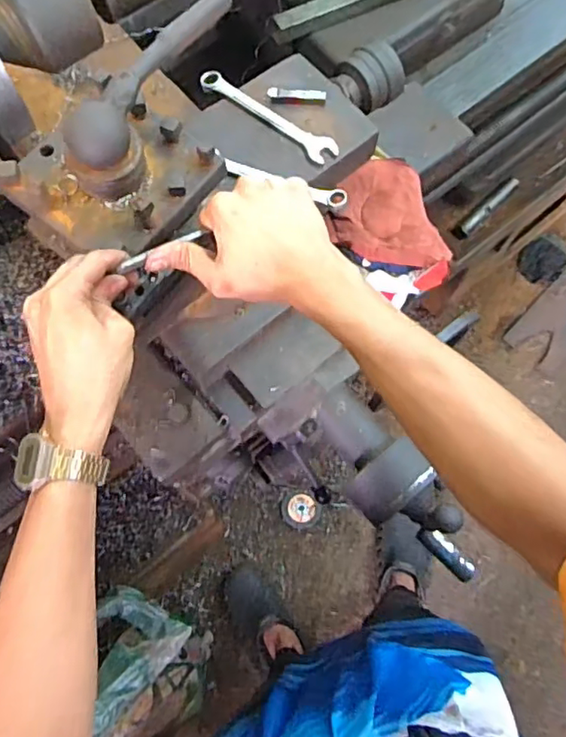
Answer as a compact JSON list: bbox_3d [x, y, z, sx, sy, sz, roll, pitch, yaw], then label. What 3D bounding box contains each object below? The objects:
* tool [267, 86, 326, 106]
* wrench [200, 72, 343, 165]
[{"bbox_3d":[0.015,-0.284,0.618,0.060,0.011,0.013,4,72,1],"label":"tool"},{"bbox_3d":[-0.016,-0.265,0.616,0.168,0.005,0.031,36,75,10],"label":"wrench"}]

